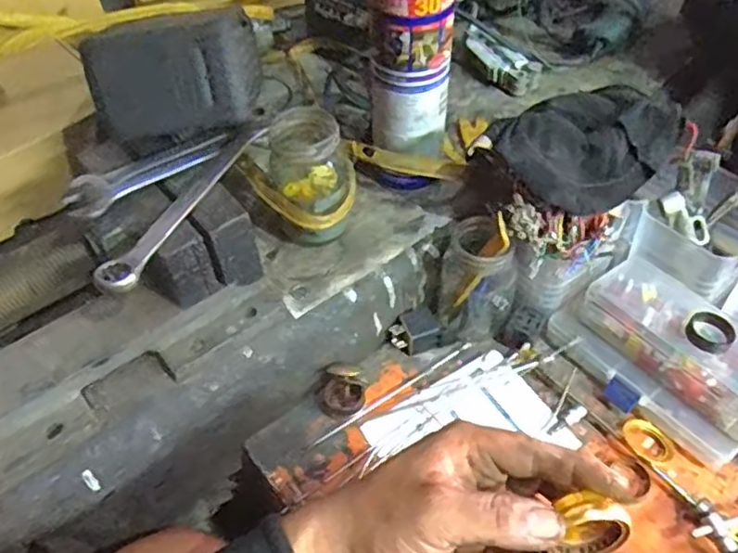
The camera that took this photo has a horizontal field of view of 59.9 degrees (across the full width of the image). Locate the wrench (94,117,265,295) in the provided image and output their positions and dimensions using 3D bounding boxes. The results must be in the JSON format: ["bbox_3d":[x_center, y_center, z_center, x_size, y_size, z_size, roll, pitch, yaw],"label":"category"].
[{"bbox_3d":[-0.130,-0.056,0.456,0.023,0.016,0.182,18,53,16],"label":"wrench"}]

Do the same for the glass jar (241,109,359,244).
[{"bbox_3d":[-0.056,-0.075,0.527,0.092,0.107,0.083,-9,50,-5],"label":"glass jar"}]

